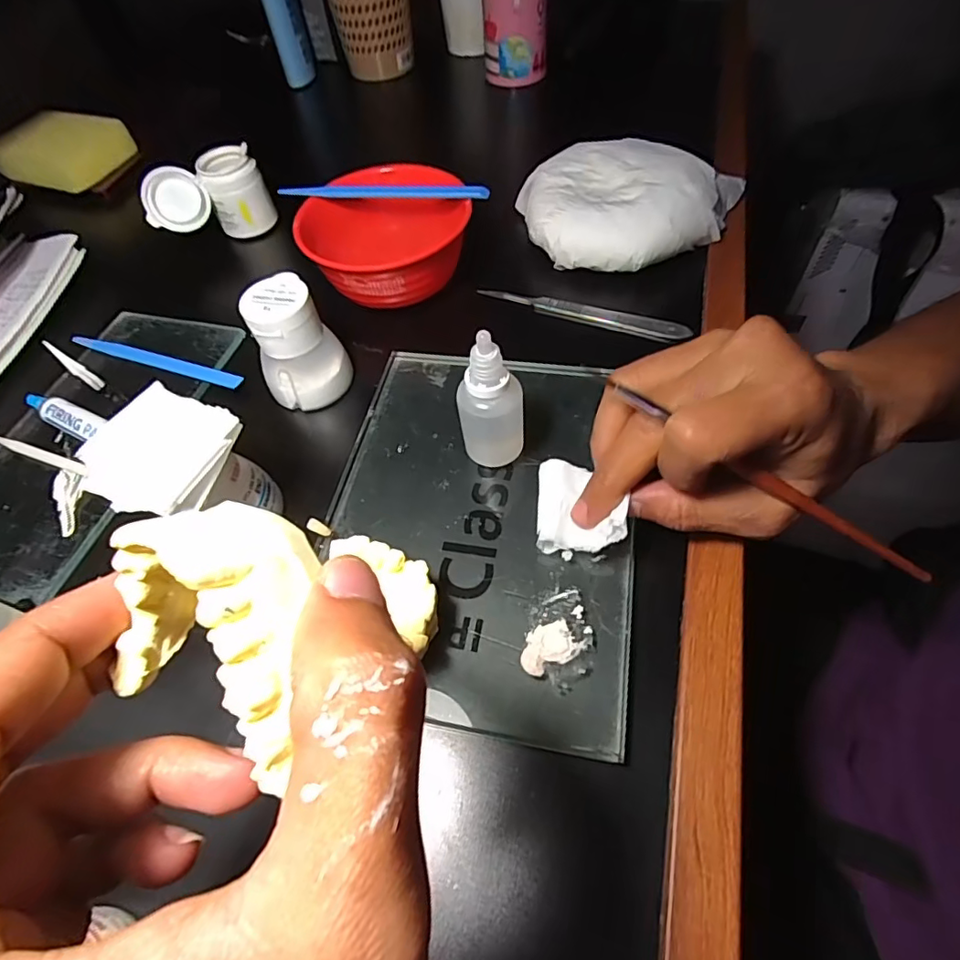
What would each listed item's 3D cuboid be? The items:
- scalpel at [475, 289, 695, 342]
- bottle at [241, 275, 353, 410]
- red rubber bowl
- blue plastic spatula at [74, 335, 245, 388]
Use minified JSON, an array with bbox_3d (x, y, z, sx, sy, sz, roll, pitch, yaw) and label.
[{"bbox_3d":[0.064,-0.108,0.347,0.130,0.007,0.013,18,60,15],"label":"scalpel"},{"bbox_3d":[-0.102,-0.077,0.303,0.044,0.058,0.047,27,63,19],"label":"bottle"},{"bbox_3d":[-0.061,-0.158,0.355,0.107,0.046,0.100,-13,58,-4],"label":"red rubber bowl"},{"bbox_3d":[-0.212,-0.078,0.348,0.135,0.005,0.010,16,60,14],"label":"blue plastic spatula"}]

